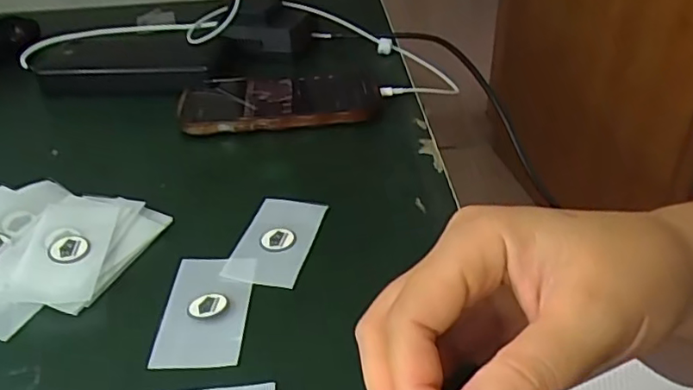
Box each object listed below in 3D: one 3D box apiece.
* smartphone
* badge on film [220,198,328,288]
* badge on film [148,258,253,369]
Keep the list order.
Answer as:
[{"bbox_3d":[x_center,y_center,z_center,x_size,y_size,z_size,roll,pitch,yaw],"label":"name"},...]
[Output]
[{"bbox_3d":[-0.059,-0.075,0.463,0.165,0.017,0.084,-2,35,2],"label":"smartphone"},{"bbox_3d":[-0.039,0.024,0.331,0.041,0.004,0.069,7,36,13],"label":"badge on film"},{"bbox_3d":[-0.069,0.054,0.291,0.039,0.004,0.070,-3,35,0],"label":"badge on film"}]

